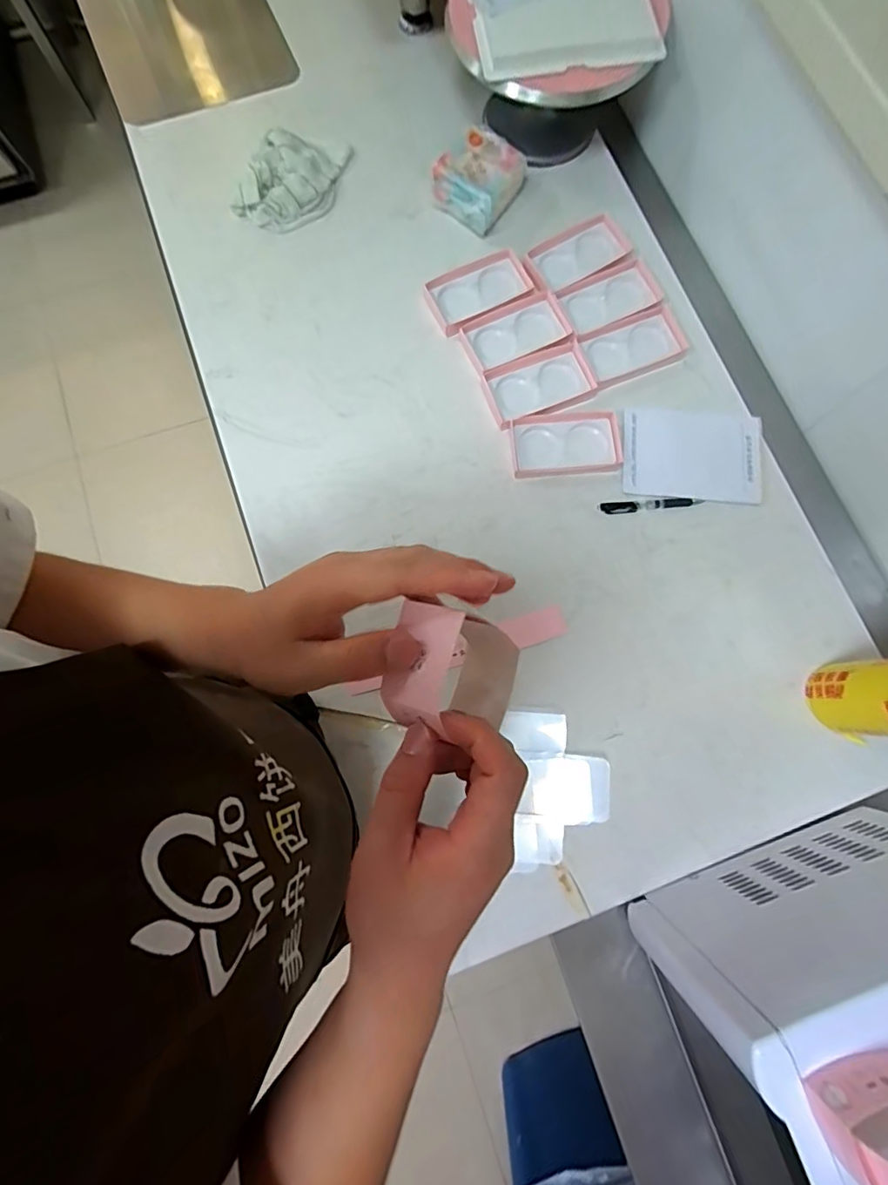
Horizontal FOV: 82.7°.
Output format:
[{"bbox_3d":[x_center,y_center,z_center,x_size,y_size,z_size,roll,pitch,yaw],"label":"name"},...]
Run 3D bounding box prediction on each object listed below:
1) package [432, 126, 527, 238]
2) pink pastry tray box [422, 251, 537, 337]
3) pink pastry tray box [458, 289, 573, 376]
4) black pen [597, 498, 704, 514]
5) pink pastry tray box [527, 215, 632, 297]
[{"bbox_3d":[0.052,-0.627,0.763,0.107,0.057,0.125,32,81,7],"label":"package"},{"bbox_3d":[0.050,-0.445,0.744,0.143,0.020,0.089,-27,79,-5],"label":"pink pastry tray box"},{"bbox_3d":[0.105,-0.375,0.736,0.147,0.022,0.084,-25,79,-4],"label":"pink pastry tray box"},{"bbox_3d":[0.283,-0.118,0.690,0.143,0.010,0.017,-5,78,0],"label":"black pen"},{"bbox_3d":[0.199,-0.502,0.750,0.138,0.017,0.079,-32,80,-6],"label":"pink pastry tray box"}]

